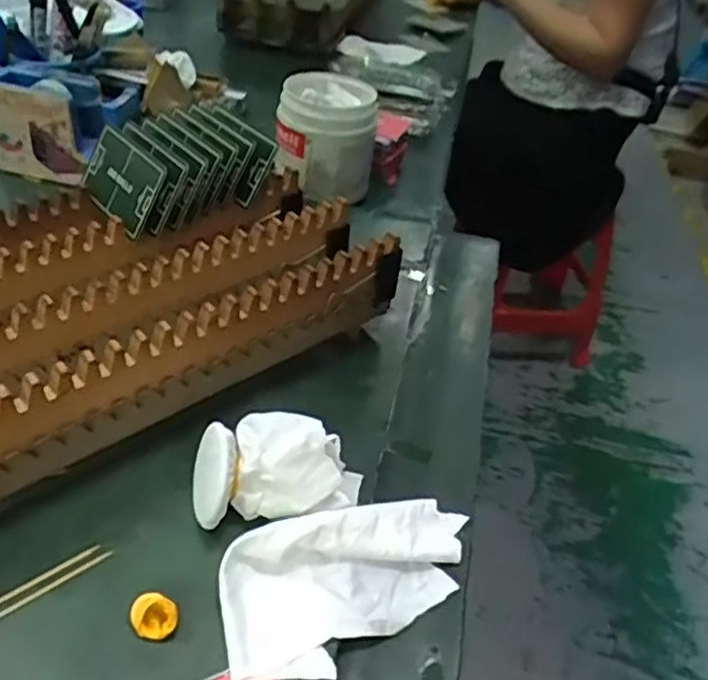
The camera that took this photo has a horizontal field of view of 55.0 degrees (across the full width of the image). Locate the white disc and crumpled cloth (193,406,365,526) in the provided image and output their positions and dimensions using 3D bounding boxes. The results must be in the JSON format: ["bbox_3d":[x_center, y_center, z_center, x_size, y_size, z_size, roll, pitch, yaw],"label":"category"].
[{"bbox_3d":[-0.043,0.067,0.374,0.090,0.046,0.051,-7,42,-16],"label":"white disc and crumpled cloth"}]

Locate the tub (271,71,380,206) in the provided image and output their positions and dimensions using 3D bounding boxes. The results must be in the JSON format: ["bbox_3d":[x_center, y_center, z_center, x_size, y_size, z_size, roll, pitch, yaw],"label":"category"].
[{"bbox_3d":[-0.027,-0.204,0.677,0.096,0.093,0.095,3,40,-4],"label":"tub"}]

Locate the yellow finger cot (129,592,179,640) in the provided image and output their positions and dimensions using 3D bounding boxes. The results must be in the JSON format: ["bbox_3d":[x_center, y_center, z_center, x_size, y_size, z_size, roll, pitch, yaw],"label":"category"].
[{"bbox_3d":[-0.093,0.128,0.317,0.021,0.015,0.015,-10,43,-19],"label":"yellow finger cot"}]

